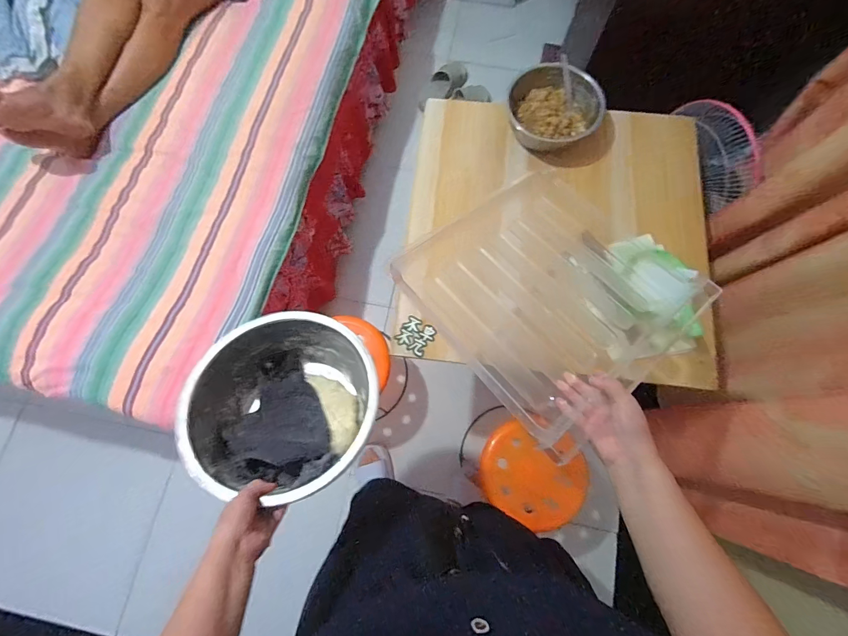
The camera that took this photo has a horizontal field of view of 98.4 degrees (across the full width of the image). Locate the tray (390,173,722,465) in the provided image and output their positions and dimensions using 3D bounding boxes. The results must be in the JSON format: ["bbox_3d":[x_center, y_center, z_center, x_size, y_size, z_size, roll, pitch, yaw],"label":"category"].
[{"bbox_3d":[0.203,-0.064,0.606,0.421,0.069,0.388,-35,68,-19],"label":"tray"}]

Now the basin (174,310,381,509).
[{"bbox_3d":[-0.217,0.128,0.606,0.278,0.160,0.266,0,77,-1],"label":"basin"}]

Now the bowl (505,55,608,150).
[{"bbox_3d":[0.319,-0.524,0.910,0.214,0.073,0.199,0,75,-1],"label":"bowl"}]

